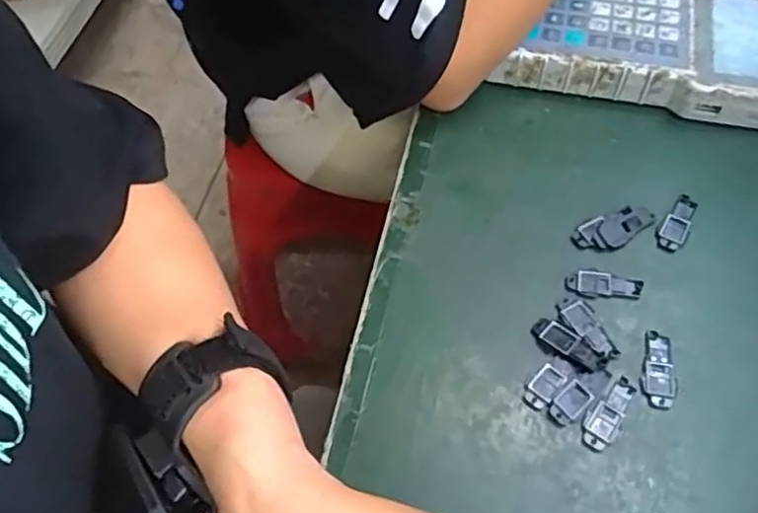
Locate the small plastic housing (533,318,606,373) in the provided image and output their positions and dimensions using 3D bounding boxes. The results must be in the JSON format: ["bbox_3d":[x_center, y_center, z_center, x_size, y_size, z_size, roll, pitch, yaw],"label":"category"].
[{"bbox_3d":[0.099,0.046,0.340,0.040,0.004,0.014,36,67,22],"label":"small plastic housing"}]

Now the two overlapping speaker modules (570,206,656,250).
[{"bbox_3d":[0.135,-0.016,0.374,0.048,0.004,0.021,-18,59,-7],"label":"two overlapping speaker modules"}]

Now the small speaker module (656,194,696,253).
[{"bbox_3d":[0.173,-0.020,0.378,0.016,0.004,0.040,29,65,20],"label":"small speaker module"}]

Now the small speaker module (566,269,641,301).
[{"bbox_3d":[0.123,0.015,0.357,0.040,0.004,0.016,10,60,10],"label":"small speaker module"}]

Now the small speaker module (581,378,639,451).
[{"bbox_3d":[0.114,0.077,0.321,0.016,0.004,0.039,37,67,23],"label":"small speaker module"}]

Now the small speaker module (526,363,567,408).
[{"bbox_3d":[0.083,0.065,0.329,0.013,0.004,0.023,37,68,23],"label":"small speaker module"}]

